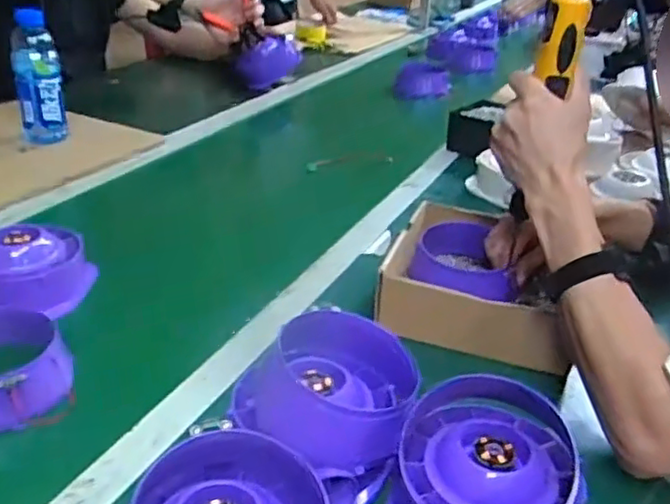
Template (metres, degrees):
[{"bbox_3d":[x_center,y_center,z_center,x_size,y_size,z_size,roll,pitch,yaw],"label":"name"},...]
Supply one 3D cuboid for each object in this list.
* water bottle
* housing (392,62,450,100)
[{"bbox_3d":[-0.482,-0.282,1.078,0.068,0.202,0.061,-12,32,-27],"label":"water bottle"},{"bbox_3d":[0.200,-0.389,1.518,0.125,0.075,0.061,6,28,3],"label":"housing"}]

